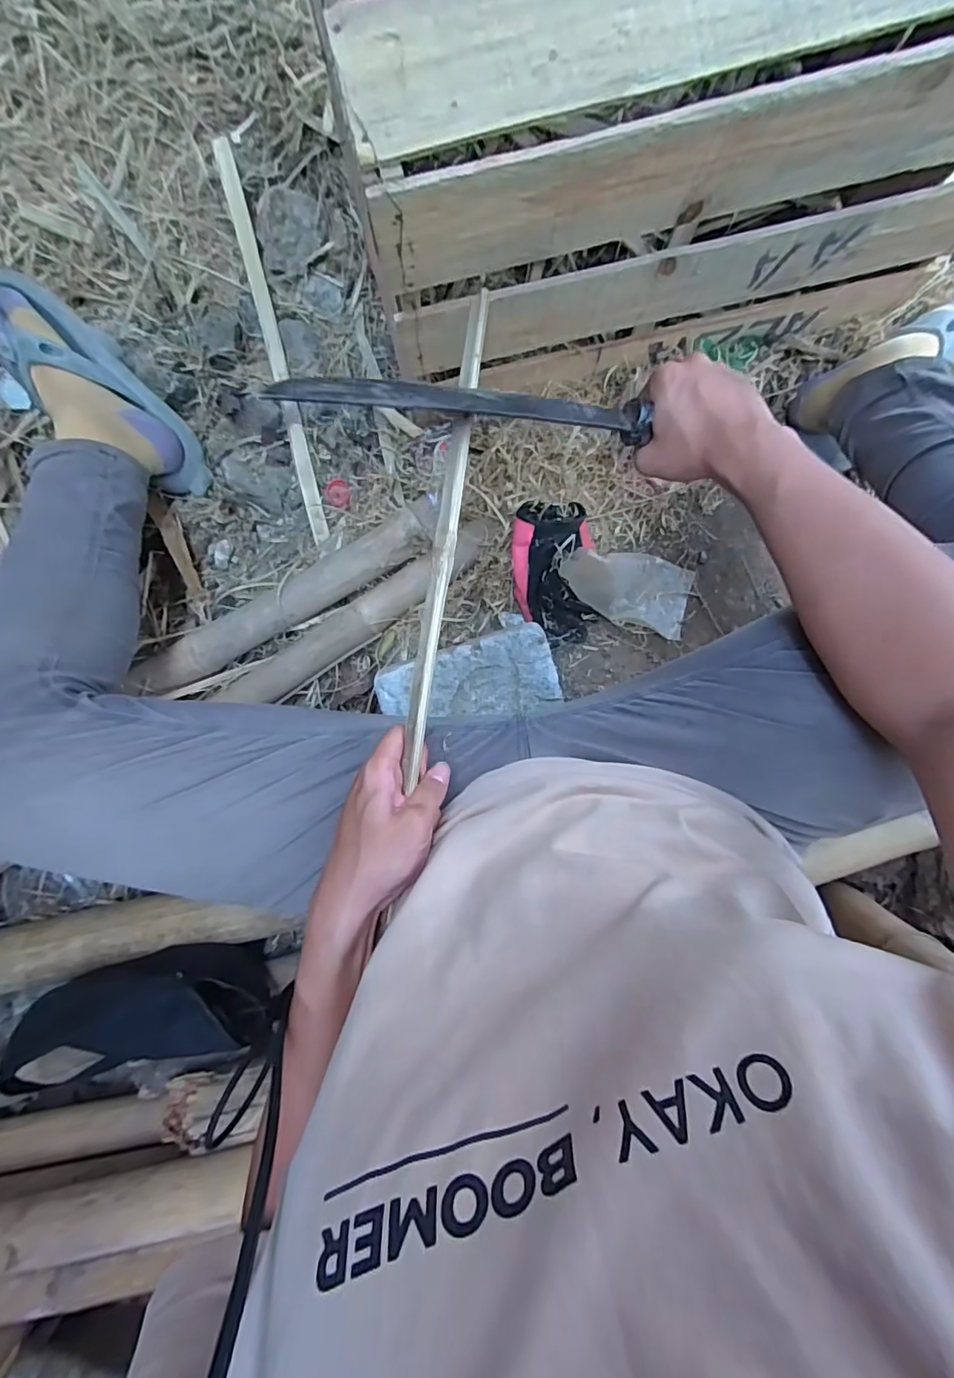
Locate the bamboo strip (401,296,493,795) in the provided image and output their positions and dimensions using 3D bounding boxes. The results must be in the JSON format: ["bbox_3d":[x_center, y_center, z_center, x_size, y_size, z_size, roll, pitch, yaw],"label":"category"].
[{"bbox_3d":[-0.023,-0.123,0.403,0.017,0.009,0.381,7,84,2],"label":"bamboo strip"}]

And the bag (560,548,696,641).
[{"bbox_3d":[0.190,-0.126,0.652,0.169,0.037,0.088,14,90,-17],"label":"bag"}]

